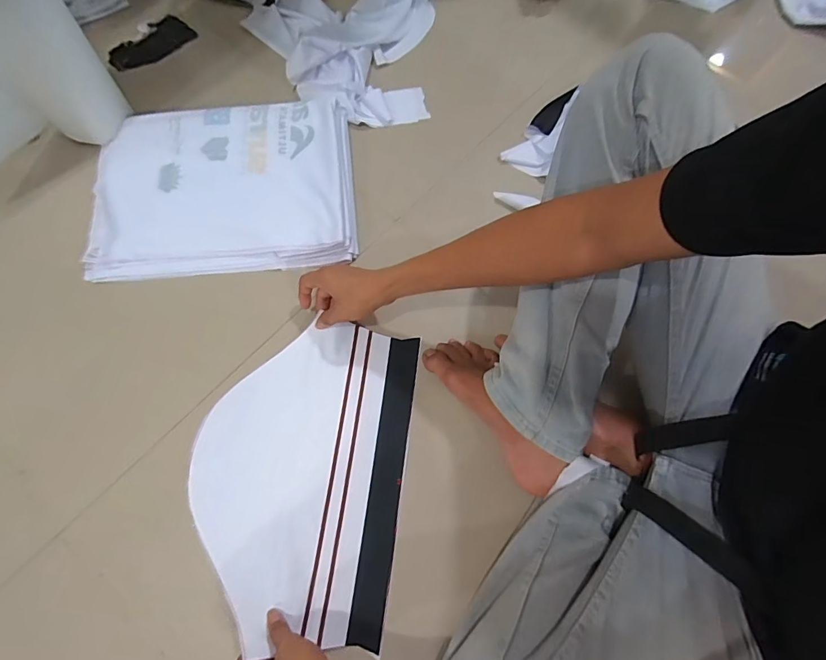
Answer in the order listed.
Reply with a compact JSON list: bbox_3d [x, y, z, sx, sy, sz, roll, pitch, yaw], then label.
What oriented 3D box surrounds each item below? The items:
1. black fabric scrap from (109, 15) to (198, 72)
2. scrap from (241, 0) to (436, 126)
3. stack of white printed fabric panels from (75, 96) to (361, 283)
[{"bbox_3d":[-0.473,-0.516,0.774,0.071,0.015,0.151,43,75,11],"label":"black fabric scrap"},{"bbox_3d":[-0.131,-0.512,0.749,0.329,0.054,0.345,3,71,-1],"label":"scrap"},{"bbox_3d":[-0.289,-0.217,0.658,0.393,0.039,0.280,-5,72,-4],"label":"stack of white printed fabric panels"}]

